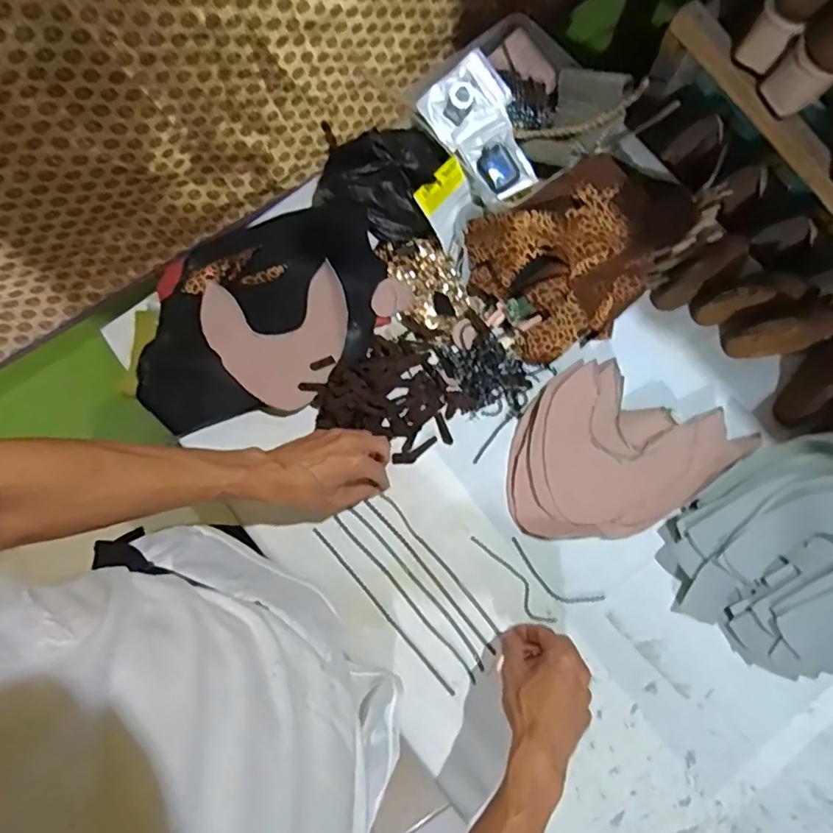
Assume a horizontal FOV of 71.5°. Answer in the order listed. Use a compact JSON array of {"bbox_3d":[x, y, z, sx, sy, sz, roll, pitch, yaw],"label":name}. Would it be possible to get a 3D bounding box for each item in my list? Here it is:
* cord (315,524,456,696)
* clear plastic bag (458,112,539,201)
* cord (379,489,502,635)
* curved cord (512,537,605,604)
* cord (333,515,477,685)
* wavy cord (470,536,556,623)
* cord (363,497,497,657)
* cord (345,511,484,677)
[{"bbox_3d":[-0.038,0.215,0.640,0.006,0.007,0.231,-41,81,-7],"label":"cord"},{"bbox_3d":[0.098,-0.307,0.699,0.072,0.018,0.086,-32,99,8],"label":"clear plastic bag"},{"bbox_3d":[0.027,0.166,0.657,0.007,0.009,0.195,-40,85,-7],"label":"cord"},{"bbox_3d":[0.155,0.187,0.664,0.121,0.005,0.033,32,80,7],"label":"curved cord"},{"bbox_3d":[-0.012,0.203,0.648,0.008,0.009,0.234,-41,81,-7],"label":"cord"},{"bbox_3d":[0.108,0.183,0.651,0.023,0.005,0.126,-36,80,-6],"label":"wavy cord"},{"bbox_3d":[0.016,0.179,0.652,0.008,0.016,0.213,-40,81,-7],"label":"cord"},{"bbox_3d":[0.004,0.190,0.647,0.010,0.009,0.221,-40,81,-7],"label":"cord"}]

